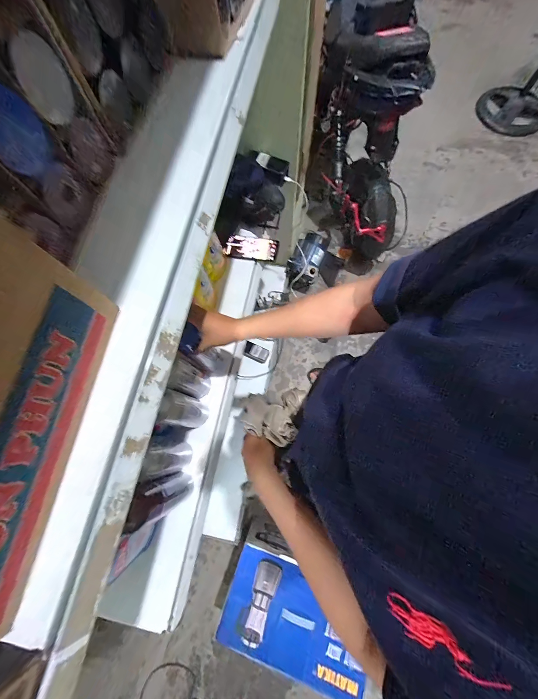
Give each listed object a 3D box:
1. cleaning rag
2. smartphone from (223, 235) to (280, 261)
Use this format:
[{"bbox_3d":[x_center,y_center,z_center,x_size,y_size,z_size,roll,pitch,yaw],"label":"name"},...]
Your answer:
[{"bbox_3d":[0.002,0.106,0.459,0.097,0.099,0.090,15,72,6],"label":"cleaning rag"},{"bbox_3d":[-0.051,-0.294,0.777,0.149,0.013,0.071,8,74,4],"label":"smartphone"}]

